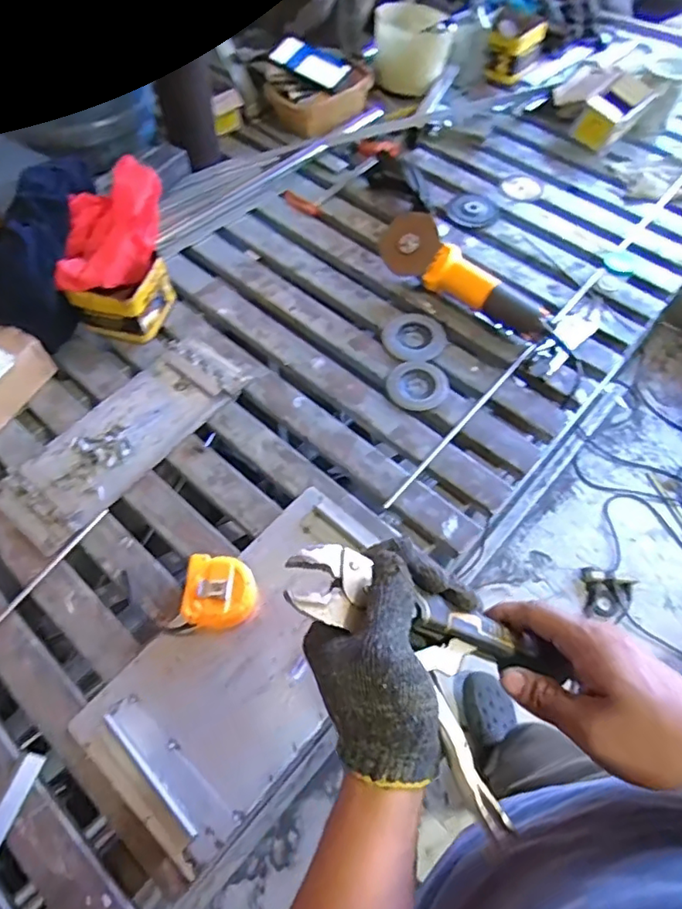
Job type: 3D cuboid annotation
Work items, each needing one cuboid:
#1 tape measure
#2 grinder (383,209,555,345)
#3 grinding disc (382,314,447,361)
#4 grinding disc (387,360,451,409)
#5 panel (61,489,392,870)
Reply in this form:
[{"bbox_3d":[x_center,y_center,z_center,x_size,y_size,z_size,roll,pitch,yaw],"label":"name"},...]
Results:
[{"bbox_3d":[-0.141,0.162,0.643,0.084,0.045,0.081,6,61,2],"label":"tape measure"},{"bbox_3d":[0.194,-0.274,0.870,0.289,0.098,0.081,29,63,15],"label":"grinder"},{"bbox_3d":[0.113,-0.180,0.855,0.096,0.017,0.090,1,61,-1],"label":"grinding disc"},{"bbox_3d":[0.113,-0.103,0.815,0.089,0.013,0.079,5,61,2],"label":"grinding disc"},{"bbox_3d":[-0.085,0.219,0.629,0.199,0.015,0.385,38,67,18],"label":"panel"}]

